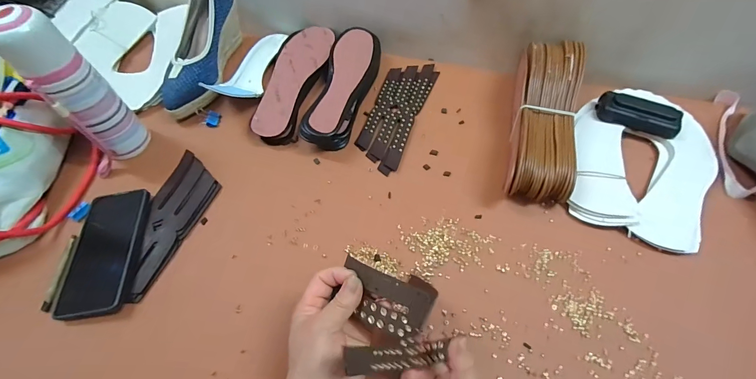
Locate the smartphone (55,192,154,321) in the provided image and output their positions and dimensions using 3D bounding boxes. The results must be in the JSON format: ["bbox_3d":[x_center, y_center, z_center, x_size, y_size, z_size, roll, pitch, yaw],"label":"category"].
[{"bbox_3d":[-0.339,0.075,0.433,0.086,0.012,0.161,-8,58,1],"label":"smartphone"}]

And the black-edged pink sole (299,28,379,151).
[{"bbox_3d":[-0.051,-0.160,0.552,0.070,0.050,0.224,12,61,7],"label":"black-edged pink sole"}]

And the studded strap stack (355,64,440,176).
[{"bbox_3d":[0.029,-0.126,0.555,0.075,0.010,0.220,19,62,11],"label":"studded strap stack"}]

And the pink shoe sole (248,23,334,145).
[{"bbox_3d":[-0.136,-0.179,0.576,0.085,0.030,0.242,11,61,6],"label":"pink shoe sole"}]

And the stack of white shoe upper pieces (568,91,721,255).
[{"bbox_3d":[0.369,-0.049,0.492,0.170,0.033,0.260,23,63,12],"label":"stack of white shoe upper pieces"}]

